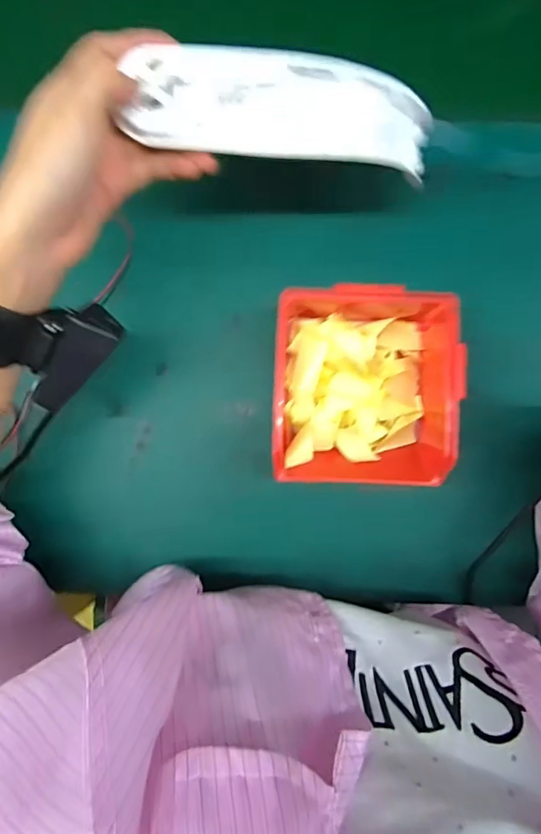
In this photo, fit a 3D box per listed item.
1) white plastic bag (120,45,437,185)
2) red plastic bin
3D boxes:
[{"bbox_3d":[0.013,-0.185,0.297,0.186,0.016,0.055,4,118,-9],"label":"white plastic bag"},{"bbox_3d":[0.067,-0.020,0.364,0.123,0.067,0.135,2,89,1],"label":"red plastic bin"}]

